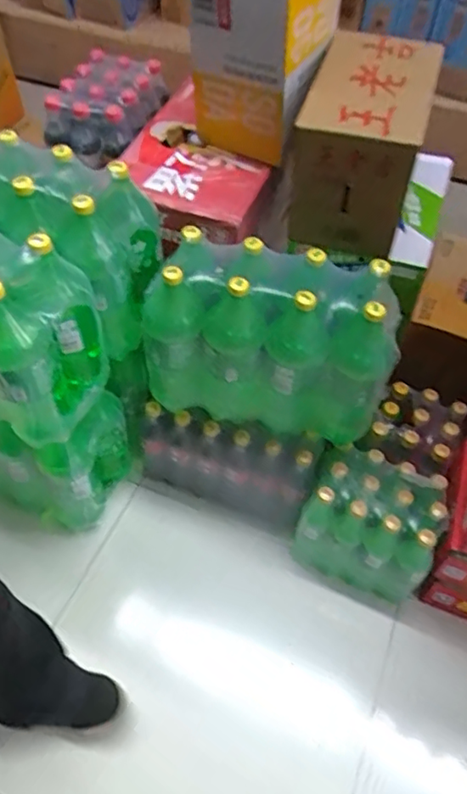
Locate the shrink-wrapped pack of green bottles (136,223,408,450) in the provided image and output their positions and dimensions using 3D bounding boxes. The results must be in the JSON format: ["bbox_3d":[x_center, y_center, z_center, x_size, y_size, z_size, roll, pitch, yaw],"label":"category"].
[{"bbox_3d":[0.057,-0.097,1.064,0.427,0.303,0.183,13,52,7],"label":"shrink-wrapped pack of green bottles"}]

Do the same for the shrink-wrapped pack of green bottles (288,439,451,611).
[{"bbox_3d":[0.257,0.240,1.148,0.236,0.238,0.171,22,53,13],"label":"shrink-wrapped pack of green bottles"}]

